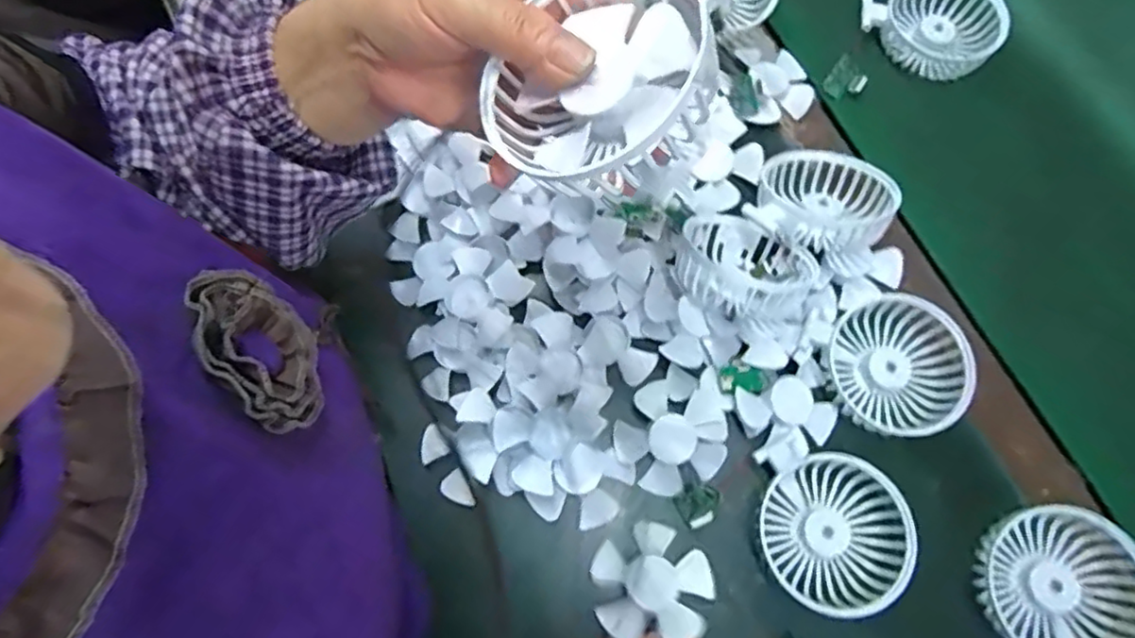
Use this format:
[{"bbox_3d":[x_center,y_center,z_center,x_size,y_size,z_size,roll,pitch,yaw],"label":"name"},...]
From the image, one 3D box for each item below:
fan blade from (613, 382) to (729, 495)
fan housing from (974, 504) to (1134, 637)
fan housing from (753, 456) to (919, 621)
[{"bbox_3d":[0.067,0.075,0.412,0.066,0.010,0.065,32,74,9],"label":"fan blade"},{"bbox_3d":[0.287,0.161,0.376,0.088,0.031,0.094,31,72,9],"label":"fan housing"},{"bbox_3d":[0.159,0.128,0.387,0.084,0.031,0.086,29,74,8],"label":"fan housing"}]

